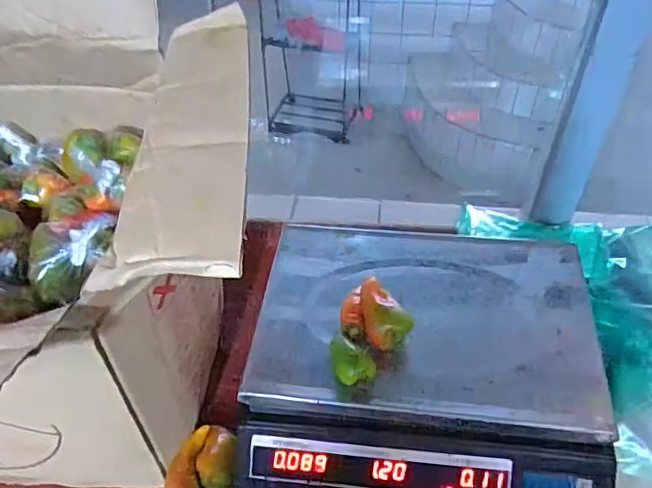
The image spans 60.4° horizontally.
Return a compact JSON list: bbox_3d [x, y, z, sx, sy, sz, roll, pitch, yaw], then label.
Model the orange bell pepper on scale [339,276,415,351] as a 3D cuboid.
[{"bbox_3d":[0.045,0.074,0.544,0.051,0.052,0.074,-34,55,-25],"label":"orange bell pepper on scale"}]

